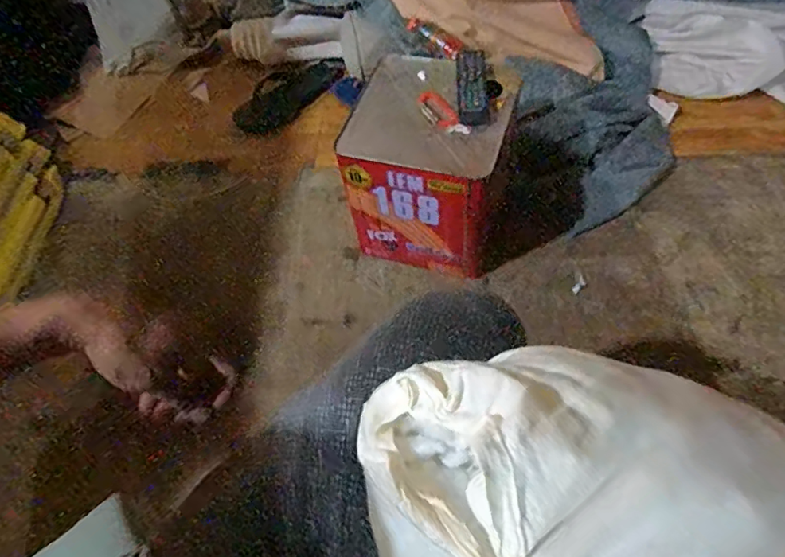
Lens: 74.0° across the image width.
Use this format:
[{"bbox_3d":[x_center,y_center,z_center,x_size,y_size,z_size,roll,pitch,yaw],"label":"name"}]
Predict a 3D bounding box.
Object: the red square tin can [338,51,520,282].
[{"bbox_3d":[0.068,-0.177,0.870,0.261,0.248,0.237,14,60,12],"label":"red square tin can"}]

